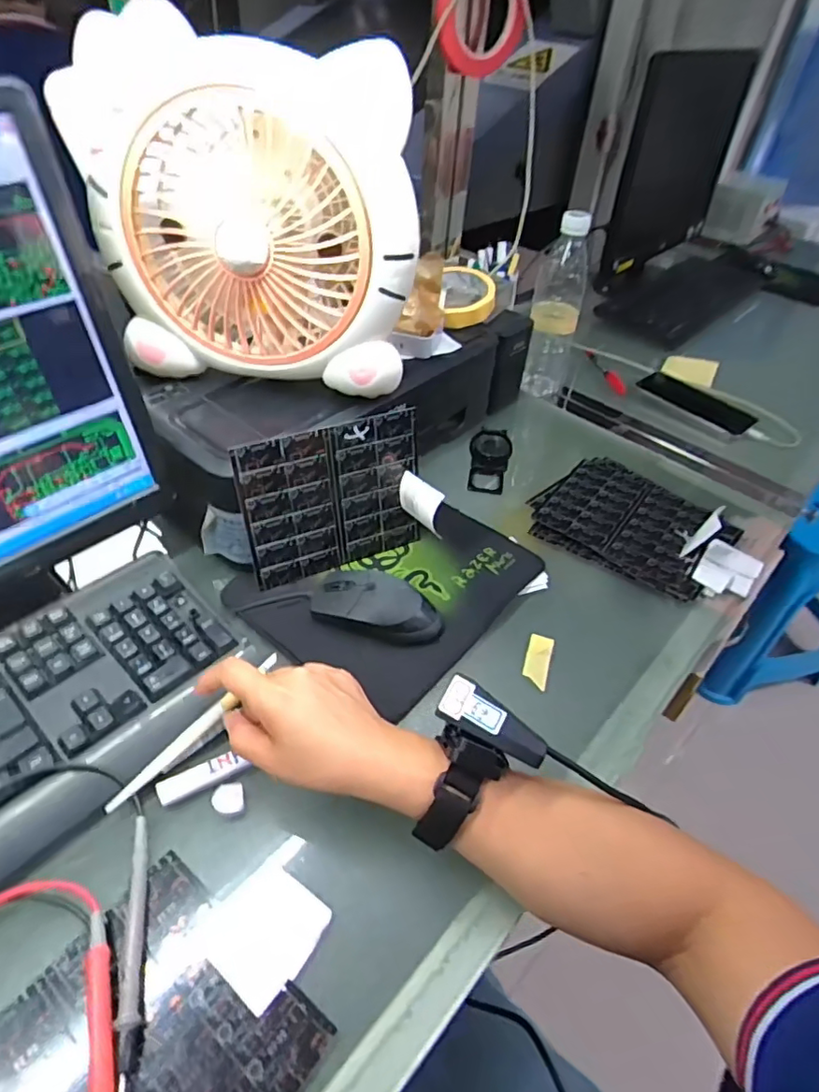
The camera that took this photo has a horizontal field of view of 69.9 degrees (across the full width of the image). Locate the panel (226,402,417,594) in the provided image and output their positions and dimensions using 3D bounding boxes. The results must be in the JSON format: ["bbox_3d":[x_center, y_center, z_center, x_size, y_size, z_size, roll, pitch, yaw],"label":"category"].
[{"bbox_3d":[-0.068,-0.041,0.537,0.165,0.141,0.006,-18,37,-22],"label":"panel"}]

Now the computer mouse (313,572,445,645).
[{"bbox_3d":[-0.028,0.053,0.516,0.116,0.031,0.053,15,45,8],"label":"computer mouse"}]

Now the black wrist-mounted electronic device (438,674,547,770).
[{"bbox_3d":[0.050,0.112,0.363,0.070,0.016,0.030,38,67,14],"label":"black wrist-mounted electronic device"}]

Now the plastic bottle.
[{"bbox_3d":[0.199,-0.315,0.799,0.068,0.239,0.059,13,44,6],"label":"plastic bottle"}]

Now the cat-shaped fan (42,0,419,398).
[{"bbox_3d":[-0.127,-0.260,0.484,0.260,0.236,0.097,8,44,1],"label":"cat-shaped fan"}]

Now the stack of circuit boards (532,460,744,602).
[{"bbox_3d":[0.250,-0.031,0.658,0.191,0.015,0.181,32,49,24],"label":"stack of circuit boards"}]

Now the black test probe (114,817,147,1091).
[{"bbox_3d":[-0.160,0.230,0.340,0.012,0.011,0.141,-8,46,-15],"label":"black test probe"}]

